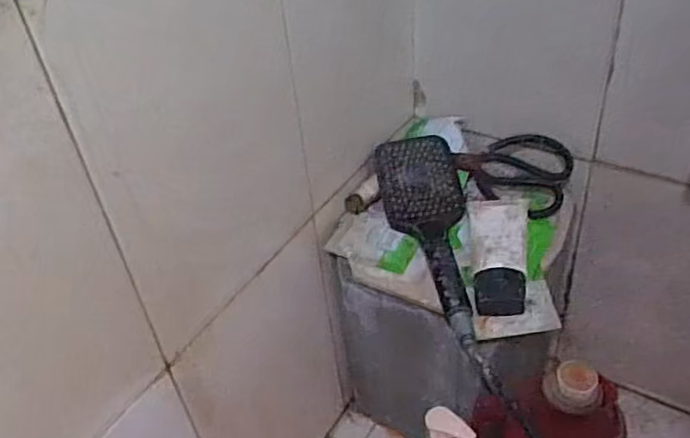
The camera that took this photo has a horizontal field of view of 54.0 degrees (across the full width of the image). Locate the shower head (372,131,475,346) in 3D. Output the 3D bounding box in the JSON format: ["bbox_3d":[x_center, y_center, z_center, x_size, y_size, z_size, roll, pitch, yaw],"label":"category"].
[{"bbox_3d":[0.104,0.019,0.779,0.100,0.041,0.282,-9,54,-4],"label":"shower head"}]

